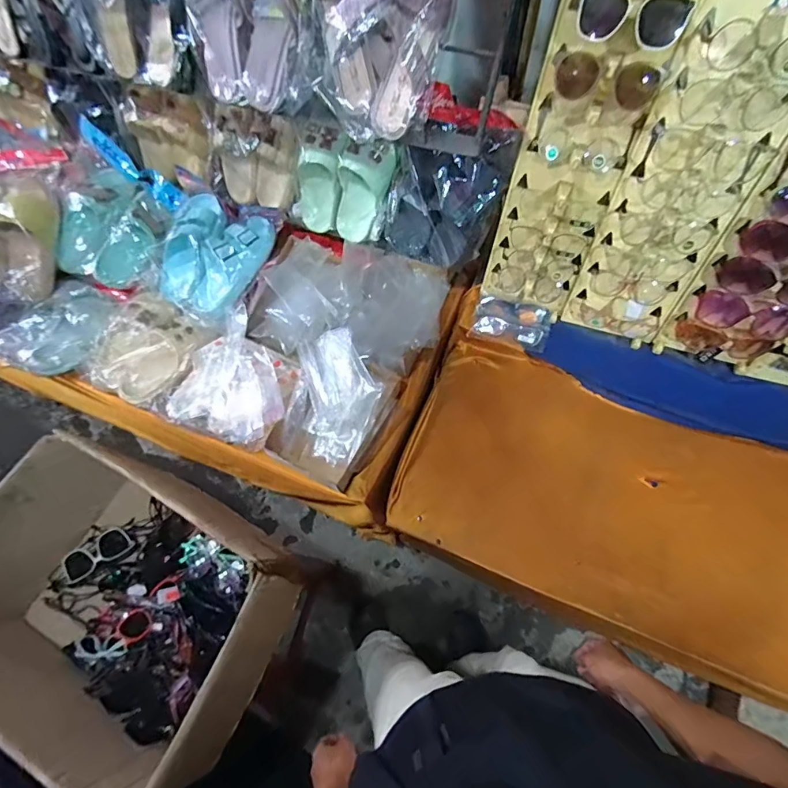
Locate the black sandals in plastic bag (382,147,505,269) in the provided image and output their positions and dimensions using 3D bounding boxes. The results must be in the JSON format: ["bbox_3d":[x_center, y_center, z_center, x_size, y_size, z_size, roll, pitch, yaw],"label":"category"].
[{"bbox_3d":[0.081,-0.335,0.757,0.194,0.206,0.085,23,48,13],"label":"black sandals in plastic bag"}]

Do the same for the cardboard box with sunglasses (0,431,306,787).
[{"bbox_3d":[-0.507,0.347,0.763,0.595,0.251,0.380,24,69,13],"label":"cardboard box with sunglasses"}]

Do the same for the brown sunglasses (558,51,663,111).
[{"bbox_3d":[0.283,-0.412,0.559,0.126,0.061,0.052,15,67,9],"label":"brown sunglasses"}]

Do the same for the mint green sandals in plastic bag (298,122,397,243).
[{"bbox_3d":[-0.093,-0.410,0.821,0.181,0.192,0.085,23,49,6],"label":"mint green sandals in plastic bag"}]

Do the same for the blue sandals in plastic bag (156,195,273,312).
[{"bbox_3d":[-0.387,-0.296,0.895,0.196,0.094,0.229,20,68,11],"label":"blue sandals in plastic bag"}]

